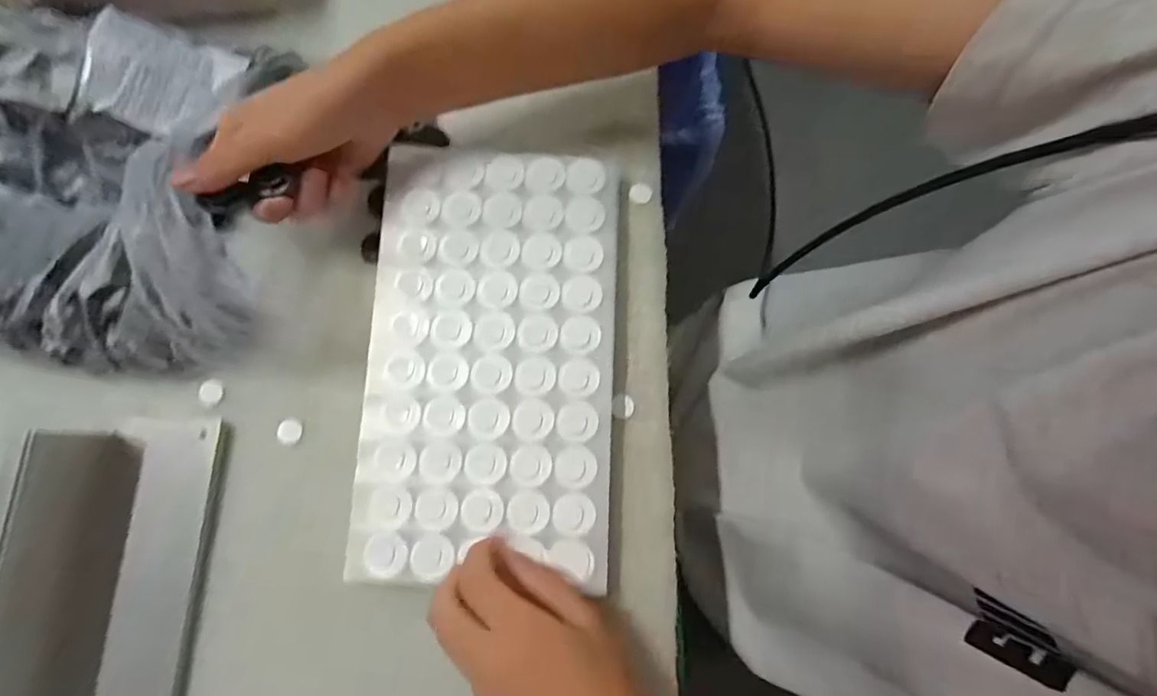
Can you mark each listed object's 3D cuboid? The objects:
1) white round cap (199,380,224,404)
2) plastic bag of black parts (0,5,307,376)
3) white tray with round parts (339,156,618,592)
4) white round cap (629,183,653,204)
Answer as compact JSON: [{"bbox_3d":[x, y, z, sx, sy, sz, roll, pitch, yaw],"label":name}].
[{"bbox_3d":[-0.257,0.031,0.362,0.018,0.004,0.016,11,79,2],"label":"white round cap"},{"bbox_3d":[-0.333,-0.109,0.346,0.256,0.057,0.240,2,78,0],"label":"plastic bag of black parts"},{"bbox_3d":[-0.058,0.001,0.348,0.161,0.012,0.284,3,78,0],"label":"white tray with round parts"},{"bbox_3d":[0.047,-0.118,0.396,0.017,0.006,0.016,0,80,0],"label":"white round cap"}]

